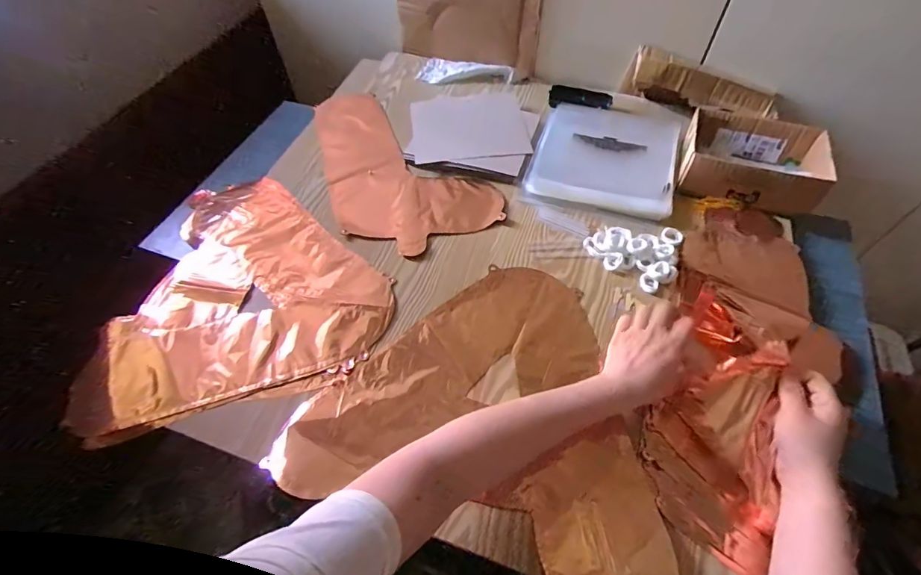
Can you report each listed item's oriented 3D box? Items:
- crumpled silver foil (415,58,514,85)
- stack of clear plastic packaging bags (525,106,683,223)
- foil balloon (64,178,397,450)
[{"bbox_3d":[0.011,-0.422,0.850,0.181,0.020,0.063,8,56,7],"label":"crumpled silver foil"},{"bbox_3d":[0.233,-0.219,0.698,0.213,0.016,0.226,14,60,13],"label":"stack of clear plastic packaging bags"},{"bbox_3d":[-0.301,-0.015,0.600,0.373,0.028,0.375,-13,58,-4],"label":"foil balloon"}]

